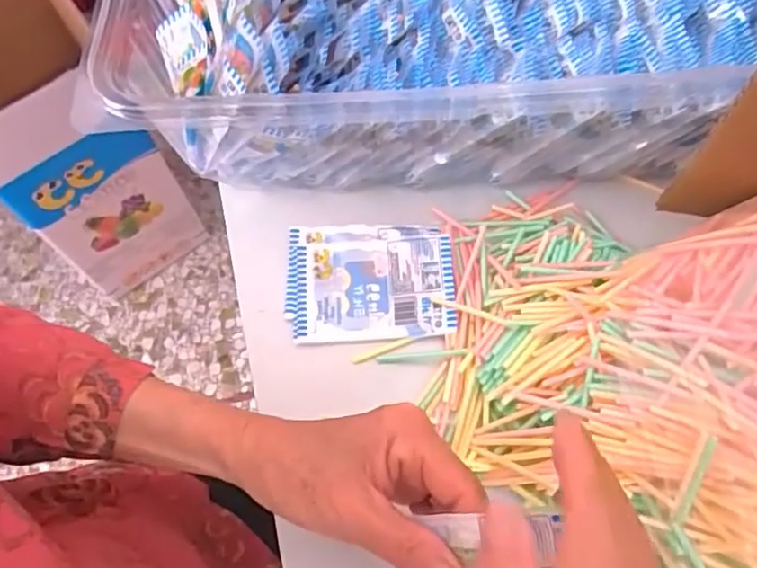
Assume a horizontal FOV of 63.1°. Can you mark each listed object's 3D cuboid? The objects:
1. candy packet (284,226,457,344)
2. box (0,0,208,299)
[{"bbox_3d":[-0.006,-0.004,0.414,0.111,0.009,0.085,-2,65,3],"label":"candy packet"},{"bbox_3d":[-0.498,-0.231,0.970,0.217,0.437,0.359,-38,68,-13],"label":"box"}]

